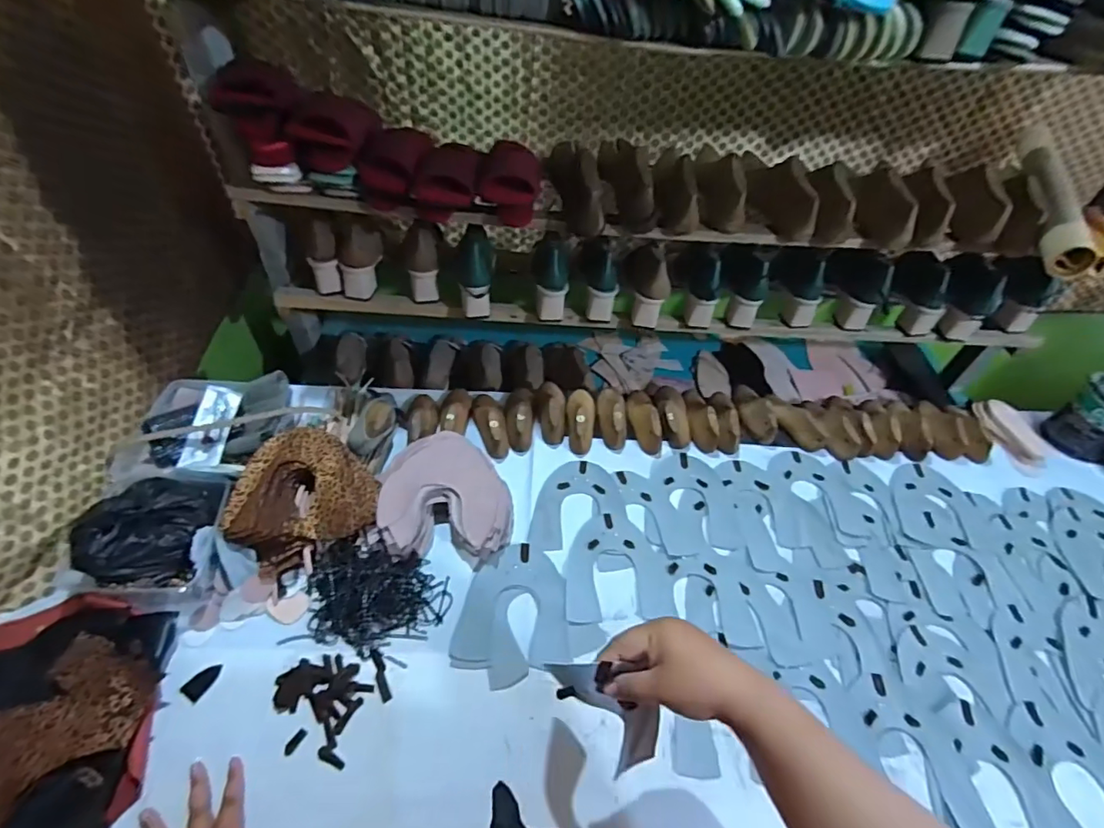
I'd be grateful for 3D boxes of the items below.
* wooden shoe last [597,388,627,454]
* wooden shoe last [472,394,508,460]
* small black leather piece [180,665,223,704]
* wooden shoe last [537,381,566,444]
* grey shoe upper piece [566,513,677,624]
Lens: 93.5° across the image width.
[{"bbox_3d":[0.106,-0.002,0.919,0.045,0.050,0.134,5,49,-1],"label":"wooden shoe last"},{"bbox_3d":[-0.106,0.006,0.892,0.049,0.047,0.139,-11,51,-15],"label":"wooden shoe last"},{"bbox_3d":[-0.415,0.316,0.616,0.024,0.005,0.042,23,51,14],"label":"small black leather piece"},{"bbox_3d":[0.000,-0.015,0.926,0.051,0.053,0.144,4,49,-2],"label":"wooden shoe last"},{"bbox_3d":[0.092,0.219,0.756,0.154,0.004,0.157,-2,49,-7],"label":"grey shoe upper piece"}]

